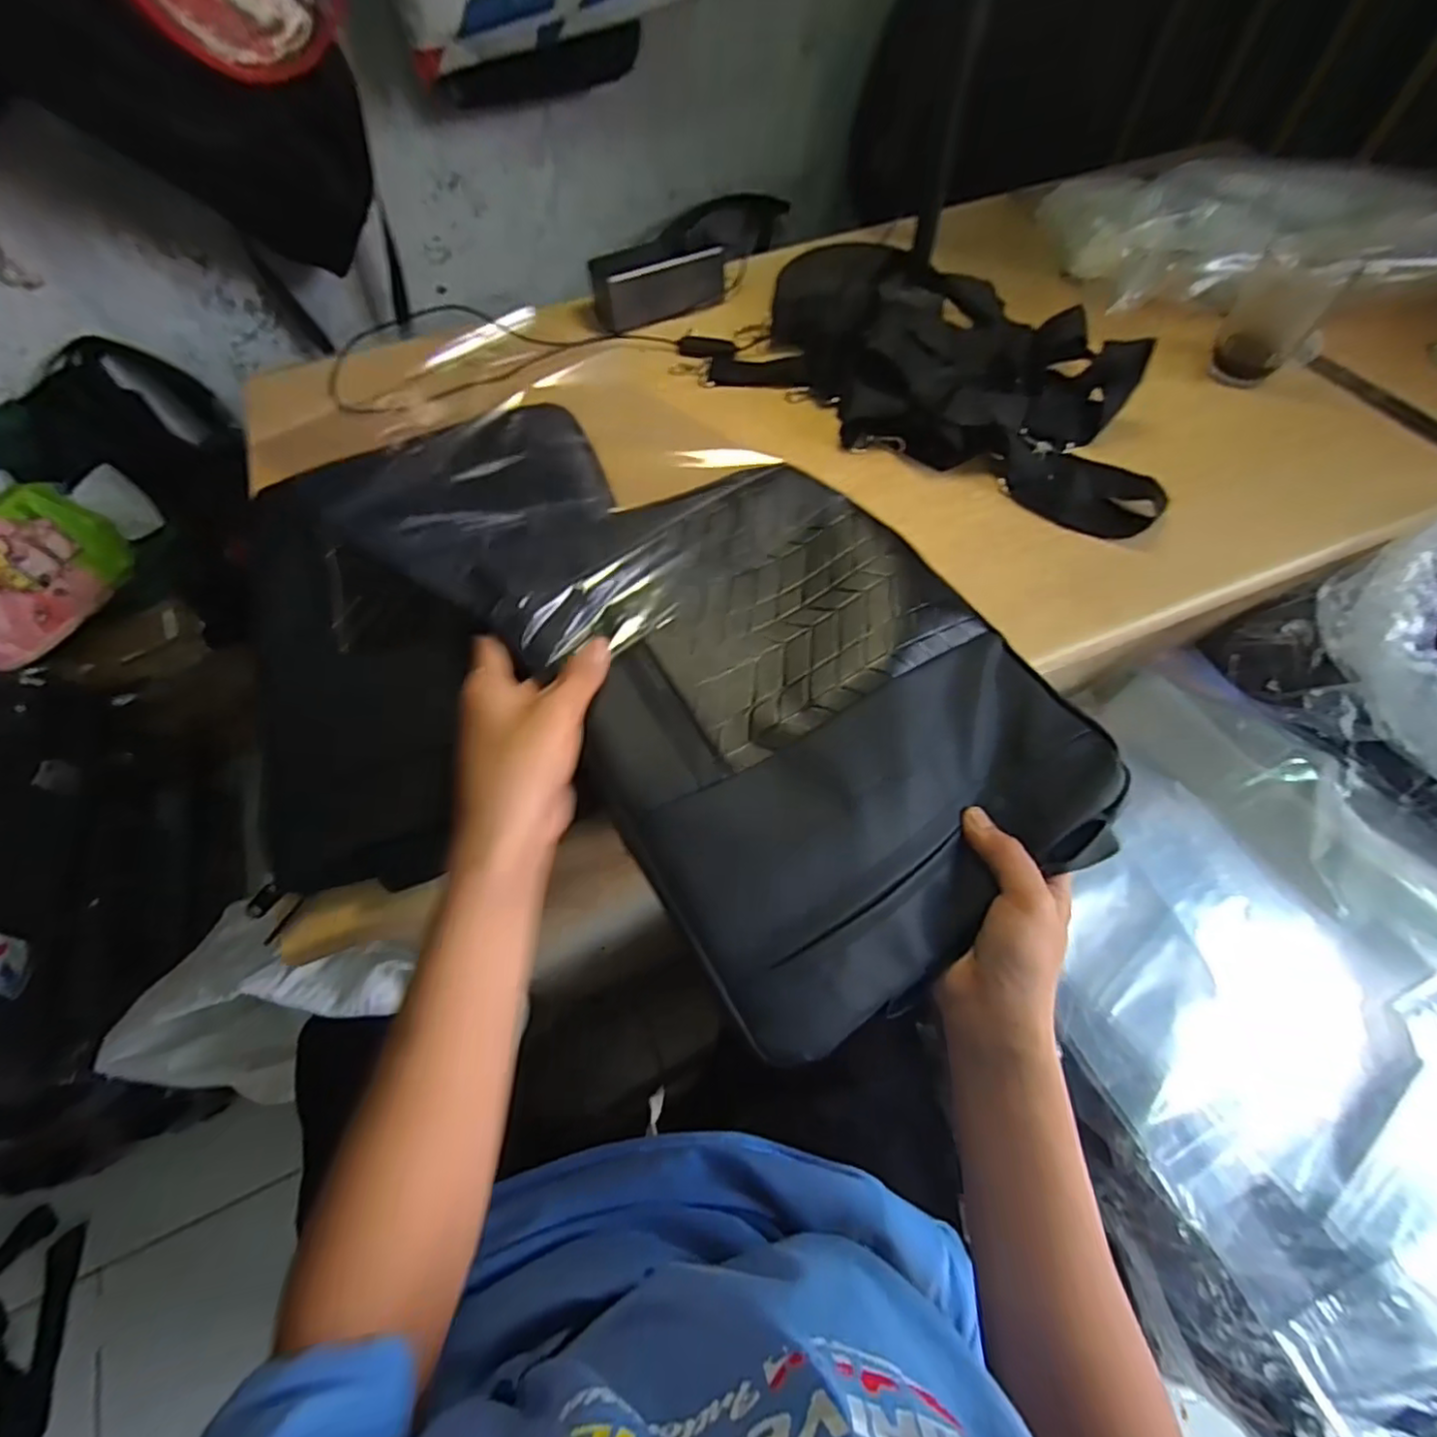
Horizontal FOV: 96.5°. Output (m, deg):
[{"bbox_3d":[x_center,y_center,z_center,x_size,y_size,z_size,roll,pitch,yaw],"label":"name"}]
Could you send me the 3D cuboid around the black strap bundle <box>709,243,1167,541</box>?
[{"bbox_3d":[0.199,-0.303,0.552,0.405,0.059,0.201,34,67,18],"label":"black strap bundle"}]

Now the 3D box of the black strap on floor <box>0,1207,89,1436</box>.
[{"bbox_3d":[-0.956,0.822,0.853,0.159,0.035,0.266,-10,62,-4],"label":"black strap on floor"}]

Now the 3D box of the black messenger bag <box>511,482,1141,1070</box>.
[{"bbox_3d":[0.044,-0.025,0.389,0.263,0.056,0.345,-30,65,-14],"label":"black messenger bag"}]

